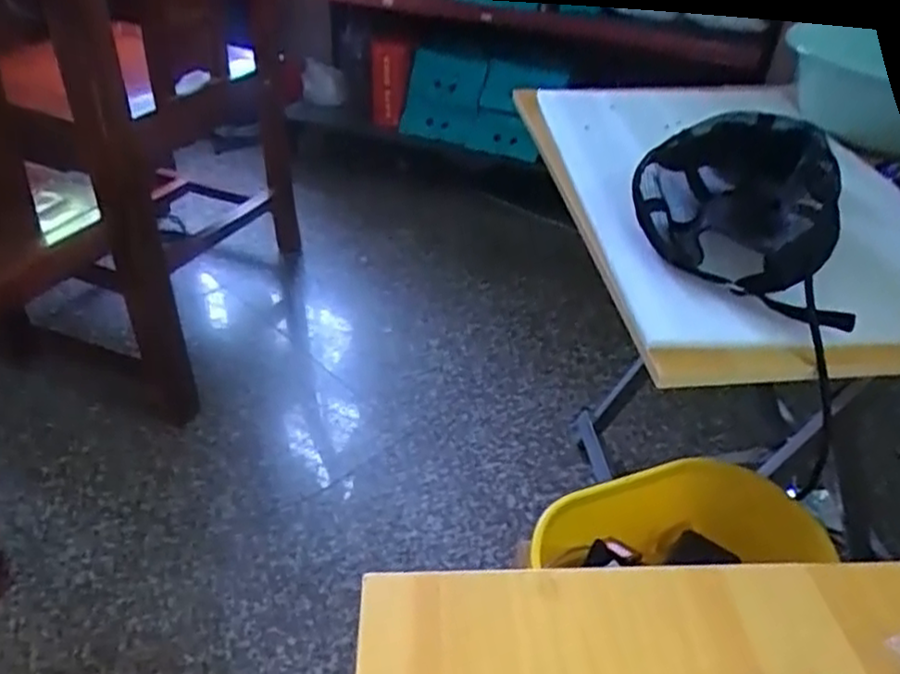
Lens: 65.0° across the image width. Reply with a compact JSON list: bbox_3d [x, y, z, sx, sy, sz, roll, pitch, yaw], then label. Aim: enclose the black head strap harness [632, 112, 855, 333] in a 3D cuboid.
[{"bbox_3d":[0.236,-0.114,0.587,0.161,0.074,0.229,11,38,13],"label":"black head strap harness"}]

